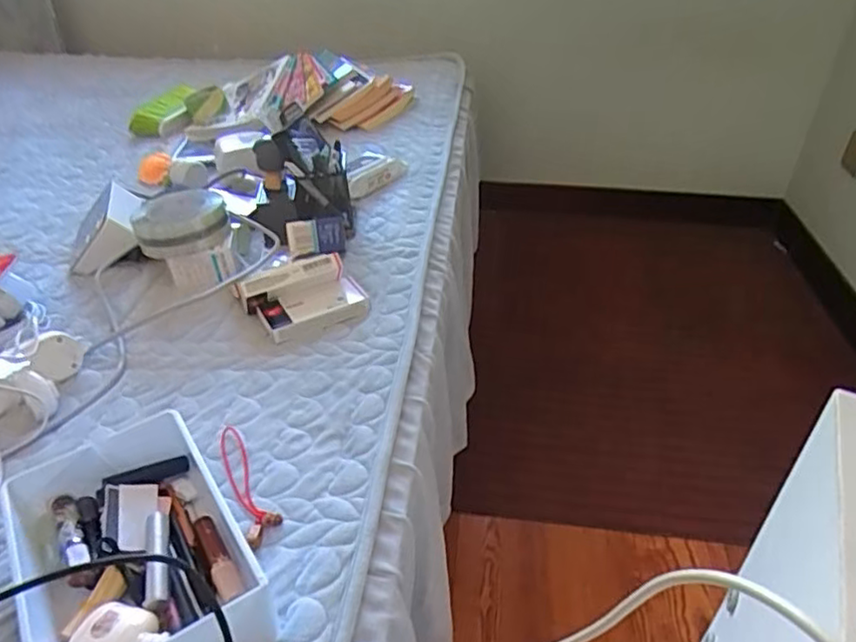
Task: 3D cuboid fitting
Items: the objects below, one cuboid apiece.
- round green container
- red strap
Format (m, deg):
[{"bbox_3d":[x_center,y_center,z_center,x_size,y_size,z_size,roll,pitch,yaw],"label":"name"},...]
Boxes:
[{"bbox_3d":[-0.335,-0.135,0.877,0.119,0.044,0.120,-13,39,-19],"label":"round green container"},{"bbox_3d":[-0.162,0.142,0.582,0.030,0.009,0.137,-15,39,-21],"label":"red strap"}]

